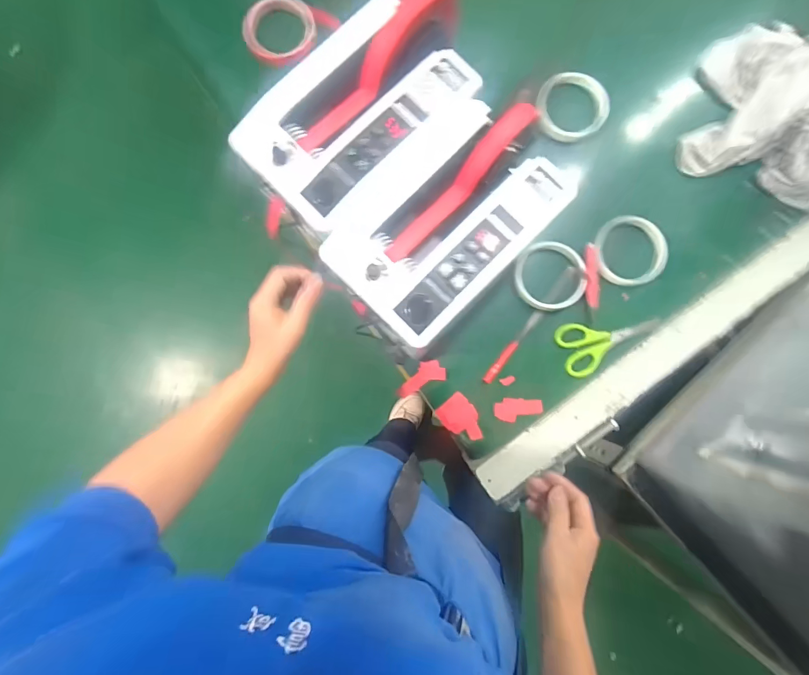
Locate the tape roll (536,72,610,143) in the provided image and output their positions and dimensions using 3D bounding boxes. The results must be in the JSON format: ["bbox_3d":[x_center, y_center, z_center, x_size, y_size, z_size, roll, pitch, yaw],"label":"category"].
[{"bbox_3d":[0.214,-0.292,0.500,0.088,0.014,0.076,8,87,1],"label":"tape roll"}]

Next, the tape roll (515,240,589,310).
[{"bbox_3d":[0.180,-0.078,0.488,0.084,0.013,0.088,0,87,0],"label":"tape roll"}]

